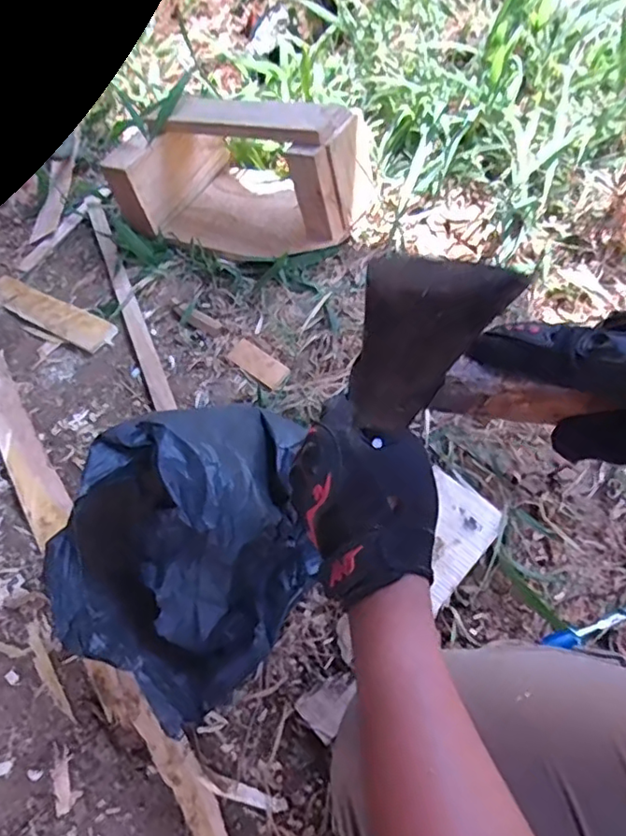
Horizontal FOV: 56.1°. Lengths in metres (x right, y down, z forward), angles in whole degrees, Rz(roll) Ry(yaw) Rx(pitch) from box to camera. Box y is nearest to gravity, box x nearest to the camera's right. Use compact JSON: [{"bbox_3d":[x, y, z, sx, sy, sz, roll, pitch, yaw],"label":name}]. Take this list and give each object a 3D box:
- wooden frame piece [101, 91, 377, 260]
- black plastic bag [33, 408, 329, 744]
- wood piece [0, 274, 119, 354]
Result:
[{"bbox_3d":[-0.104,-0.361,0.879,0.368,0.207,0.197,22,54,21],"label":"wooden frame piece"},{"bbox_3d":[-0.112,0.101,0.530,0.195,0.165,0.259,15,52,16],"label":"black plastic bag"},{"bbox_3d":[-0.409,-0.169,0.906,0.268,0.009,0.055,27,56,24],"label":"wood piece"}]

